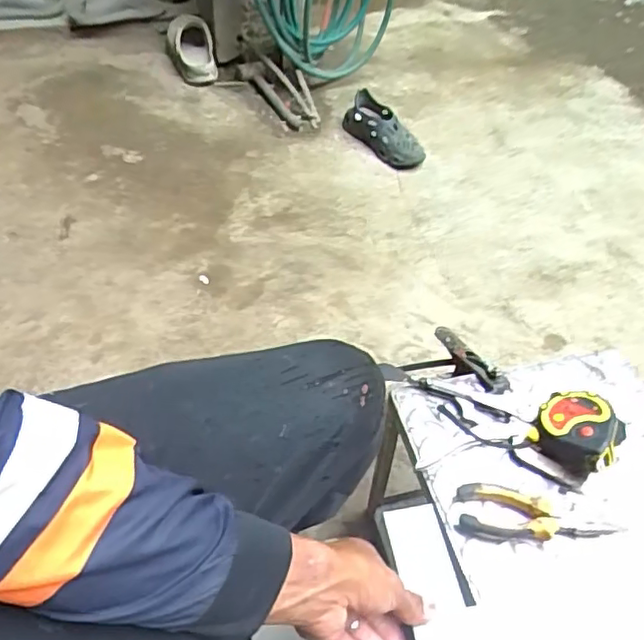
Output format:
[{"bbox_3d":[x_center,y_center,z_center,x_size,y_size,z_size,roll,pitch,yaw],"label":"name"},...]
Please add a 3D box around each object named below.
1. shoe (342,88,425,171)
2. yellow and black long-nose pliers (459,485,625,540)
[{"bbox_3d":[0.150,-0.486,1.585,0.092,0.083,0.275,-30,68,-30],"label":"shoe"},{"bbox_3d":[0.212,0.192,0.597,0.151,0.020,0.050,3,46,0],"label":"yellow and black long-nose pliers"}]

